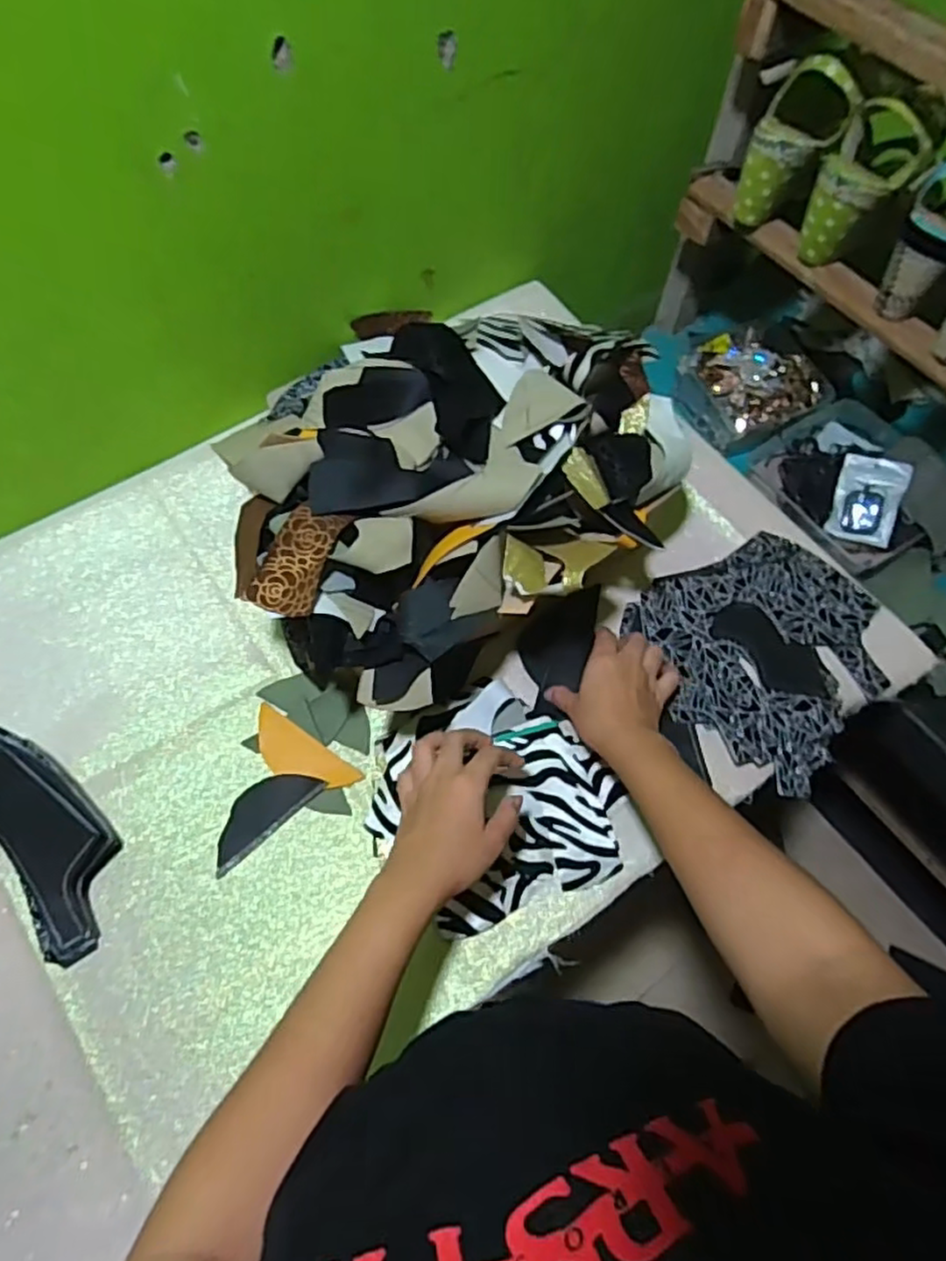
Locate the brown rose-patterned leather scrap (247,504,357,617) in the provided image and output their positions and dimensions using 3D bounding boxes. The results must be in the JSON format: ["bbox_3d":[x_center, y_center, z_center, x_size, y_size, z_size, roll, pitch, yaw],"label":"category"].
[{"bbox_3d":[-0.128,-0.053,0.511,0.046,0.007,0.089,15,64,5],"label":"brown rose-patterned leather scrap"}]

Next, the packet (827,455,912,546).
[{"bbox_3d":[0.462,-0.153,0.809,0.071,0.009,0.100,16,94,20],"label":"packet"}]

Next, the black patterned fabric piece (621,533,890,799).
[{"bbox_3d":[0.269,0.009,0.644,0.215,0.027,0.211,41,68,15],"label":"black patterned fabric piece"}]

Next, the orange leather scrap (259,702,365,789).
[{"bbox_3d":[-0.150,0.110,0.597,0.105,0.008,0.042,31,66,11],"label":"orange leather scrap"}]

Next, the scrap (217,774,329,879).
[{"bbox_3d":[-0.179,0.152,0.582,0.104,0.004,0.041,-40,73,-20],"label":"scrap"}]

